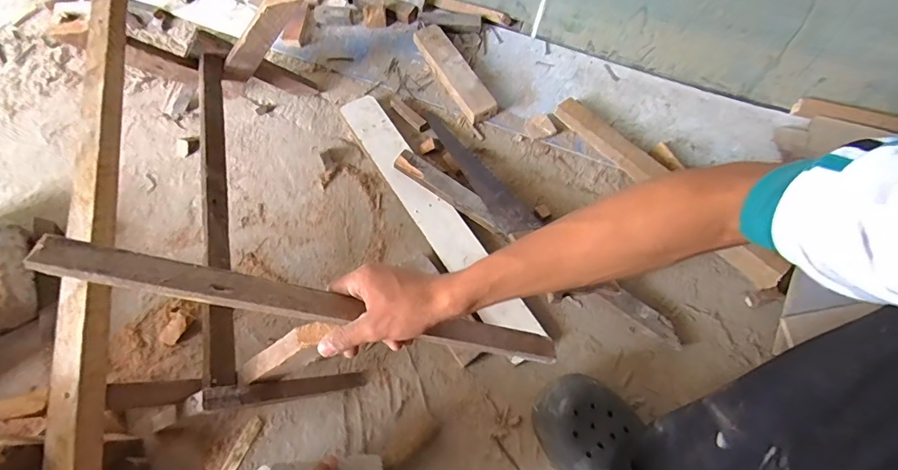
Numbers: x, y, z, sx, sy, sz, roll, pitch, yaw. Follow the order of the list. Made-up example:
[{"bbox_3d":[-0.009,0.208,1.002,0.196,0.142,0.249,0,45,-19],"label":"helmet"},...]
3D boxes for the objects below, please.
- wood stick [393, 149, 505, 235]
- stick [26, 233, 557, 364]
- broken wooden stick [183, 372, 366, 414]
[{"bbox_3d":[0.002,-0.071,0.678,0.216,0.028,0.034,33,69,13],"label":"wood stick"},{"bbox_3d":[-0.100,0.071,0.406,0.463,0.014,0.035,15,64,-19],"label":"stick"},{"bbox_3d":[-0.190,0.184,0.514,0.026,0.208,0.024,-33,62,33],"label":"broken wooden stick"}]

